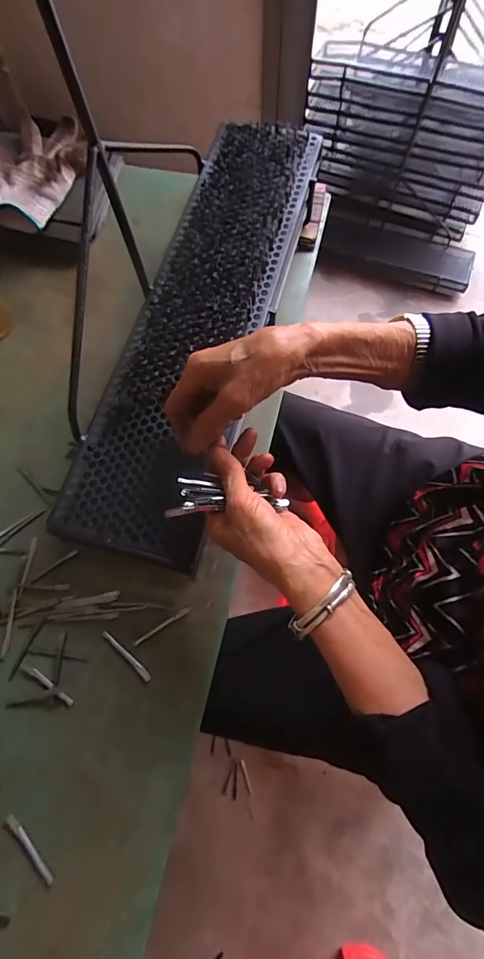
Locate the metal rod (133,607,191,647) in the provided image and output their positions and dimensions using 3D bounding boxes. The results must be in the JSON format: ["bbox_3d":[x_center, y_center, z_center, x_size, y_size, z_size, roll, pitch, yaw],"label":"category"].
[{"bbox_3d":[-0.084,0.155,0.422,0.067,0.004,0.006,-30,72,-11],"label":"metal rod"}]

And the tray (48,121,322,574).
[{"bbox_3d":[-0.042,-0.194,0.448,0.148,0.029,0.579,15,75,8],"label":"tray"}]

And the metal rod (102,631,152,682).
[{"bbox_3d":[-0.115,0.175,0.397,0.065,0.004,0.007,39,74,14],"label":"metal rod"}]

